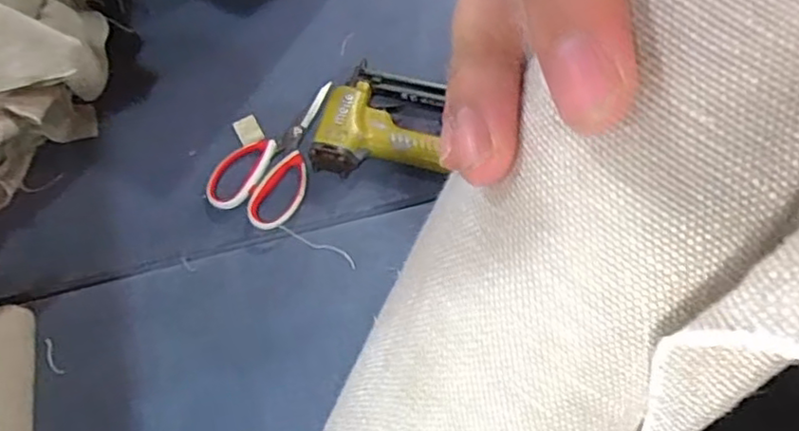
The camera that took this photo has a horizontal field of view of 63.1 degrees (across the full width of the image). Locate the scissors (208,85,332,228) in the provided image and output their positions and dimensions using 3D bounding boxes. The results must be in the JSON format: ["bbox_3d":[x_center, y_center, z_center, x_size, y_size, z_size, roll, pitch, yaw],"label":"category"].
[{"bbox_3d":[-0.135,-0.074,0.722,0.101,0.015,0.187,20,68,12],"label":"scissors"}]

